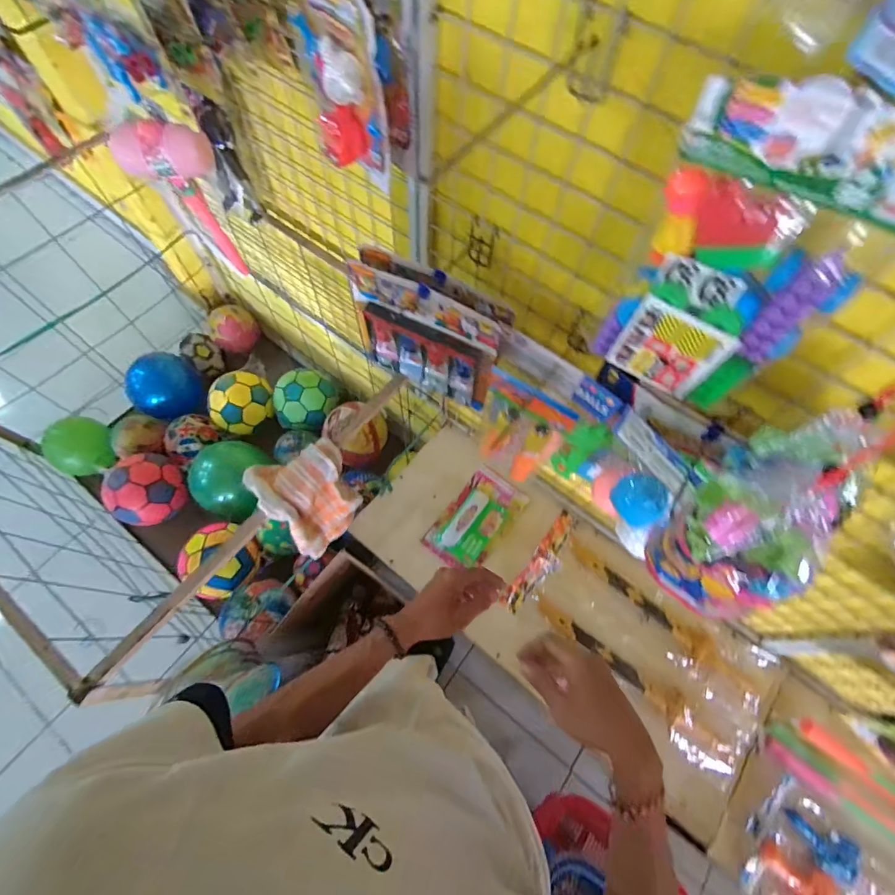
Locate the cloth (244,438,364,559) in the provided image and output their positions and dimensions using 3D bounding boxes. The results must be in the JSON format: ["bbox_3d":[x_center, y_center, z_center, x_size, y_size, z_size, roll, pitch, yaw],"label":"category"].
[{"bbox_3d":[-0.243,0.083,0.780,0.144,0.188,0.145,-40,74,-18],"label":"cloth"}]

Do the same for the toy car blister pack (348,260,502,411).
[{"bbox_3d":[-0.036,-0.156,0.655,0.223,0.196,0.031,28,68,9],"label":"toy car blister pack"}]

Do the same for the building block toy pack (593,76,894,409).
[{"bbox_3d":[0.237,-0.144,0.374,0.169,0.257,0.037,33,69,11],"label":"building block toy pack"}]

